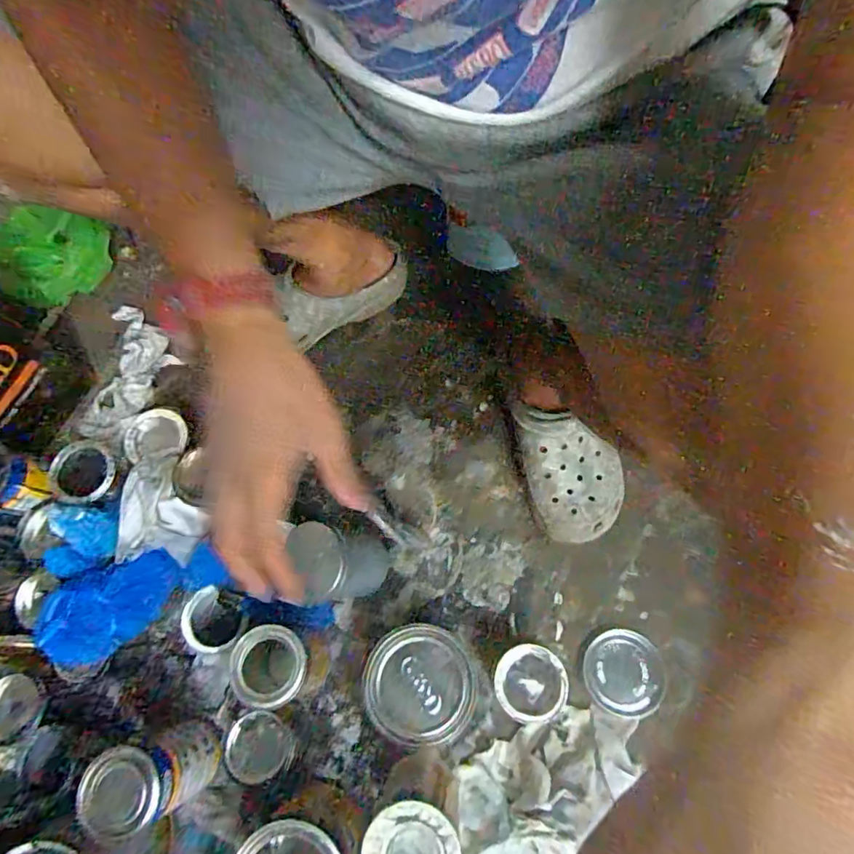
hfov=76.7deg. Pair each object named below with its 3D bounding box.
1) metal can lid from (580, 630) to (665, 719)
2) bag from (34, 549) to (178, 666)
[{"bbox_3d":[0.223,0.277,0.613,0.083,0.018,0.087,15,74,6],"label":"metal can lid"},{"bbox_3d":[-0.331,0.189,0.573,0.134,0.057,0.089,-29,74,-7],"label":"bag"}]

